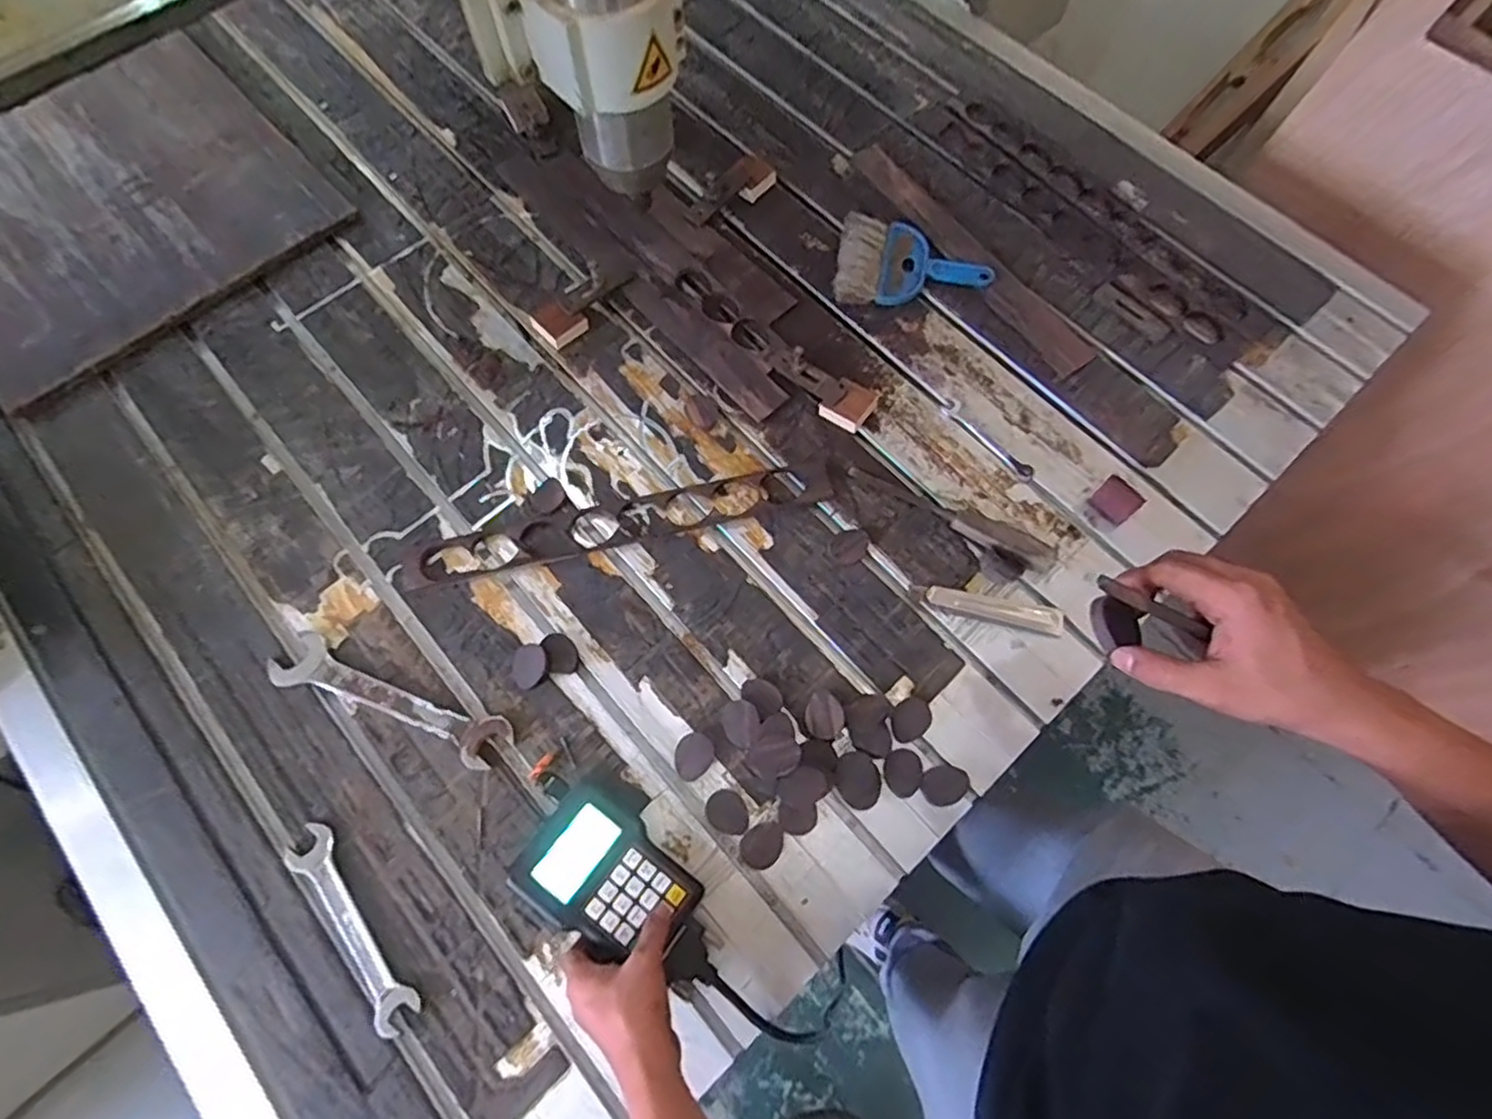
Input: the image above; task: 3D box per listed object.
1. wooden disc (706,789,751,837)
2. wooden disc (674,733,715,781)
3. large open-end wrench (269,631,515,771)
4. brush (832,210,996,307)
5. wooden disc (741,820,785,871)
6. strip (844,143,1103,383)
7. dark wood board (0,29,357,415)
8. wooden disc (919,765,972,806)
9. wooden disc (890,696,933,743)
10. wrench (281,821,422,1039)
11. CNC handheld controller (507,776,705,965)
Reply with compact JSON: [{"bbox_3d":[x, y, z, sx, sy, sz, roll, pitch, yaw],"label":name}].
[{"bbox_3d":[-0.016,0.236,0.641,0.042,0.004,0.034,40,74,13],"label":"wooden disc"},{"bbox_3d":[-0.049,0.186,0.656,0.039,0.012,0.039,0,70,-1],"label":"wooden disc"},{"bbox_3d":[-0.346,0.136,0.670,0.248,0.016,0.052,22,71,7],"label":"large open-end wrench"},{"bbox_3d":[0.208,-0.365,0.854,0.186,0.025,0.129,9,70,3],"label":"brush"},{"bbox_3d":[0.016,0.260,0.631,0.035,0.004,0.043,40,74,13],"label":"wooden disc"},{"bbox_3d":[0.276,-0.386,0.866,0.057,0.014,0.408,-34,74,-13],"label":"strip"},{"bbox_3d":[-0.816,-0.458,0.884,0.443,0.020,0.454,-40,75,-14],"label":"dark wood board"},{"bbox_3d":[0.186,0.211,0.648,0.039,0.009,0.042,-1,81,4],"label":"wooden disc"},{"bbox_3d":[0.161,0.156,0.672,0.045,0.006,0.035,-43,76,-15],"label":"wooden disc"},{"bbox_3d":[-0.344,0.317,0.599,0.041,0.008,0.189,-39,75,-14],"label":"wrench"},{"bbox_3d":[-0.119,0.274,0.596,0.146,0.022,0.102,36,73,12],"label":"CNC handheld controller"}]

